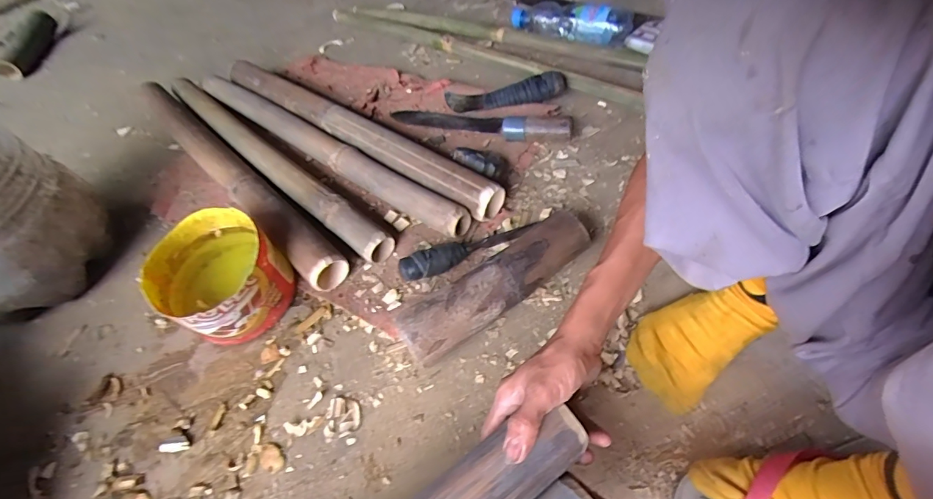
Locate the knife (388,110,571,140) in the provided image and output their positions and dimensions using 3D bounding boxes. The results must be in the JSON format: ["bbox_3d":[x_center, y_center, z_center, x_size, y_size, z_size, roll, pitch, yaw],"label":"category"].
[{"bbox_3d":[0.014,-0.226,0.738,0.328,0.038,0.048,15,58,16],"label":"knife"}]

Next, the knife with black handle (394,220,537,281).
[{"bbox_3d":[0.005,-0.002,0.589,0.195,0.030,0.031,-18,54,-7],"label":"knife with black handle"}]

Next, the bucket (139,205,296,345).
[{"bbox_3d":[-0.322,0.042,0.576,0.145,0.106,0.158,-3,53,4],"label":"bucket"}]

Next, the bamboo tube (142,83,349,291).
[{"bbox_3d":[-0.406,-0.134,0.732,0.637,0.062,0.062,37,66,27],"label":"bamboo tube"}]

